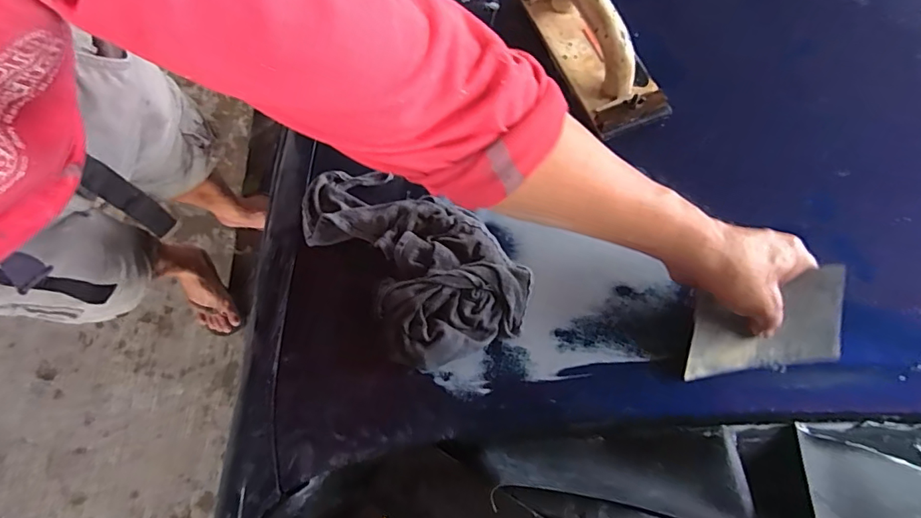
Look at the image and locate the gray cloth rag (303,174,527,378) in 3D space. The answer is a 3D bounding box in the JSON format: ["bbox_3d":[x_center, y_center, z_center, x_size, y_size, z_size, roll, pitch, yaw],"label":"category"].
[{"bbox_3d":[-0.053,-0.005,0.495,0.268,0.074,0.142,44,83,8],"label":"gray cloth rag"}]

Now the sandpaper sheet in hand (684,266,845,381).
[{"bbox_3d":[0.274,0.057,0.447,0.141,0.015,0.096,-6,115,-2],"label":"sandpaper sheet in hand"}]

